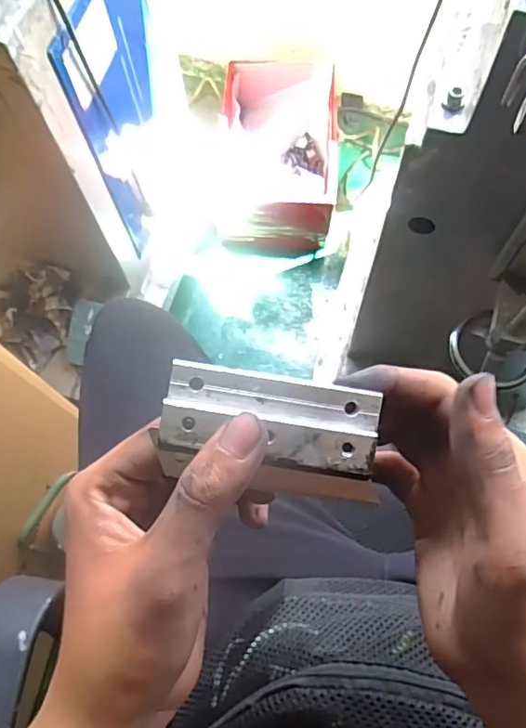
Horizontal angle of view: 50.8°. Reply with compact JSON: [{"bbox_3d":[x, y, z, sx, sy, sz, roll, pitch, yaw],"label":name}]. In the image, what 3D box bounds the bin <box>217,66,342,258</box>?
[{"bbox_3d":[0.033,-0.451,1.200,0.245,0.162,0.398,4,69,3],"label":"bin"}]

